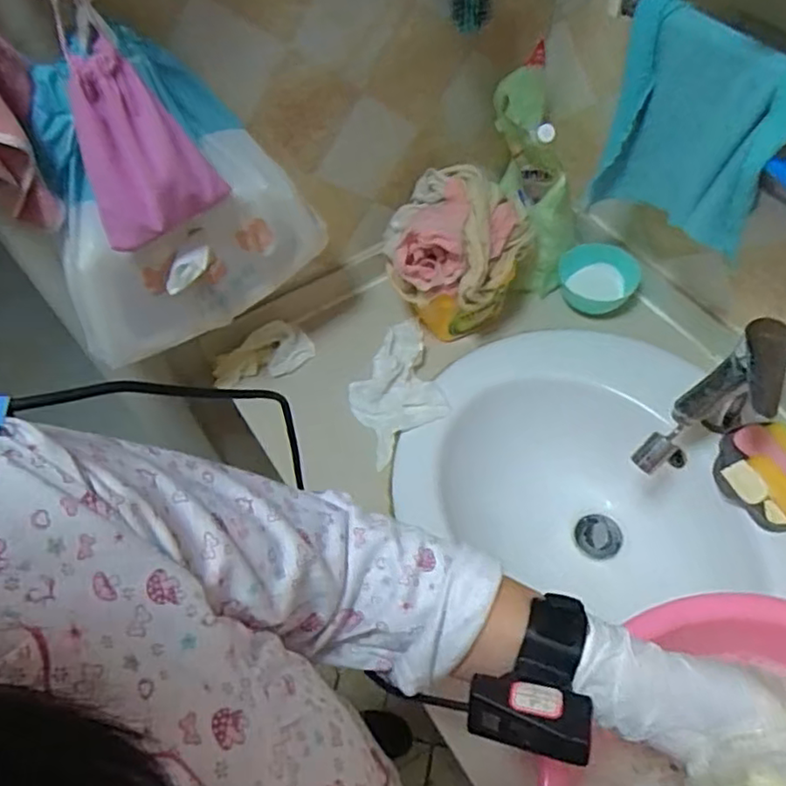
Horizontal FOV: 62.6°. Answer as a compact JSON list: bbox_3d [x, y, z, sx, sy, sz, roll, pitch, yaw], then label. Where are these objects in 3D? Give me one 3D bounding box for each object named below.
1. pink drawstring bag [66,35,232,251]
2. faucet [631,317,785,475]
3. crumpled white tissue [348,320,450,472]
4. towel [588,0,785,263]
[{"bbox_3d":[-0.200,-0.194,0.510,0.104,0.124,0.058,-25,58,-11],"label":"pink drawstring bag"},{"bbox_3d":[0.331,0.031,0.670,0.170,0.158,0.075,-34,60,-17],"label":"faucet"},{"bbox_3d":[0.001,-0.011,0.804,0.110,0.023,0.193,-14,57,-4],"label":"crumpled white tissue"},{"bbox_3d":[0.269,-0.227,0.590,0.048,0.185,0.182,-27,58,-12],"label":"towel"}]

